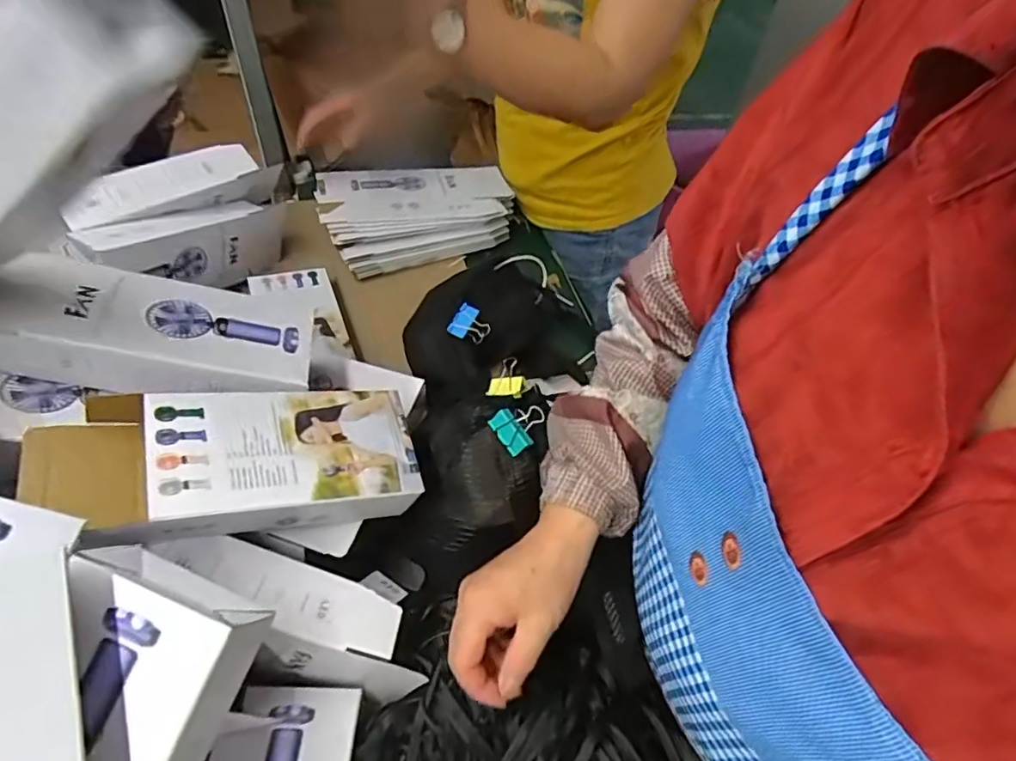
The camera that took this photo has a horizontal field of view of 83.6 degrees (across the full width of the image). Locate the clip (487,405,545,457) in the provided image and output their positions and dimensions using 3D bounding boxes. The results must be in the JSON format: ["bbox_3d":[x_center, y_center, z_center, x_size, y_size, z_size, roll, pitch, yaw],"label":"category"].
[{"bbox_3d":[0.012,0.041,0.527,0.045,0.025,0.039,-28,55,-28],"label":"clip"}]

